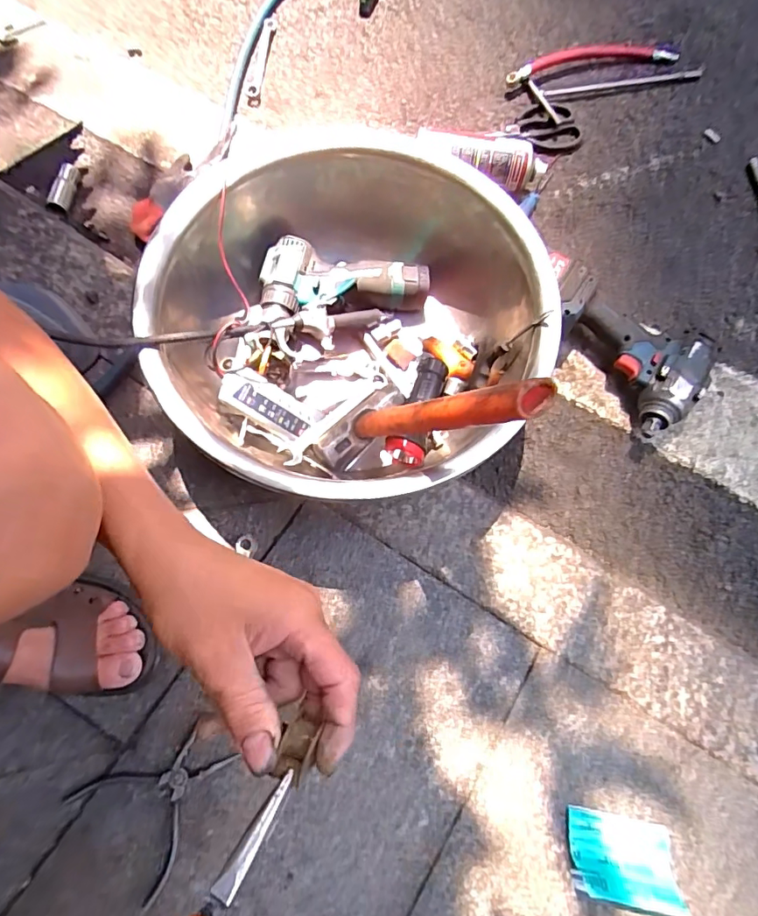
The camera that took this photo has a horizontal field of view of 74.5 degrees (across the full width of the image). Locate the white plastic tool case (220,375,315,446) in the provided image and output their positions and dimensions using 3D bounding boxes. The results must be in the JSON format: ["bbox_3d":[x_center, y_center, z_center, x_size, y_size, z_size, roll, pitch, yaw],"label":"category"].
[{"bbox_3d":[-0.124,-0.054,0.552,0.109,0.017,0.038,29,67,-30],"label":"white plastic tool case"}]

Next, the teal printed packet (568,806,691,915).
[{"bbox_3d":[0.227,0.371,0.458,0.092,0.031,0.062,9,70,1],"label":"teal printed packet"}]

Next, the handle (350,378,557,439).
[{"bbox_3d":[0.037,-0.037,0.430,0.028,0.282,0.029,0,90,-25],"label":"handle"}]

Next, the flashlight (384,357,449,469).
[{"bbox_3d":[0.043,-0.051,0.578,0.045,0.049,0.136,17,70,4],"label":"flashlight"}]

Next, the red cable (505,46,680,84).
[{"bbox_3d":[0.360,-0.667,0.836,0.316,0.035,0.040,-14,71,-7],"label":"red cable"}]

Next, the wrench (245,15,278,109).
[{"bbox_3d":[-0.191,-0.638,0.798,0.028,0.010,0.208,4,70,-1],"label":"wrench"}]

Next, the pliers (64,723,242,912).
[{"bbox_3d":[-0.203,0.316,0.466,0.127,0.010,0.117,-42,77,-15],"label":"pliers"}]

